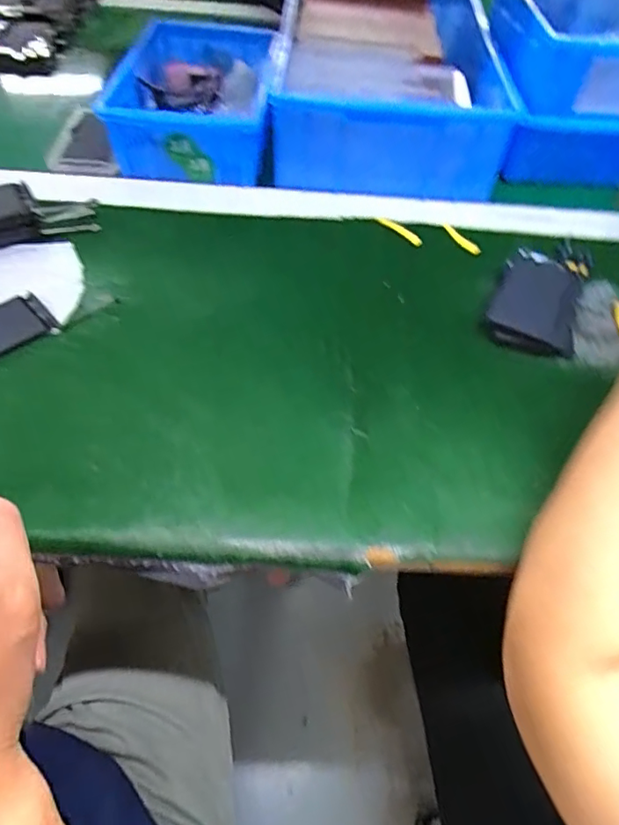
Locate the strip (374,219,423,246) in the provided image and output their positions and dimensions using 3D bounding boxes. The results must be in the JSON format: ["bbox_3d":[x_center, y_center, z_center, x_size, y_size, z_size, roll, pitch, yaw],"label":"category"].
[{"bbox_3d":[0.079,-0.158,0.461,0.048,0.004,0.009,37,60,21],"label":"strip"}]

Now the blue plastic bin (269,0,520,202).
[{"bbox_3d":[0.080,-0.340,0.538,0.205,0.102,0.341,5,54,0],"label":"blue plastic bin"}]

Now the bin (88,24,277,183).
[{"bbox_3d":[-0.107,-0.302,0.525,0.139,0.081,0.211,2,54,-2],"label":"bin"}]

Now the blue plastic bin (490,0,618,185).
[{"bbox_3d":[0.253,-0.338,0.525,0.145,0.121,0.204,6,54,1],"label":"blue plastic bin"}]

